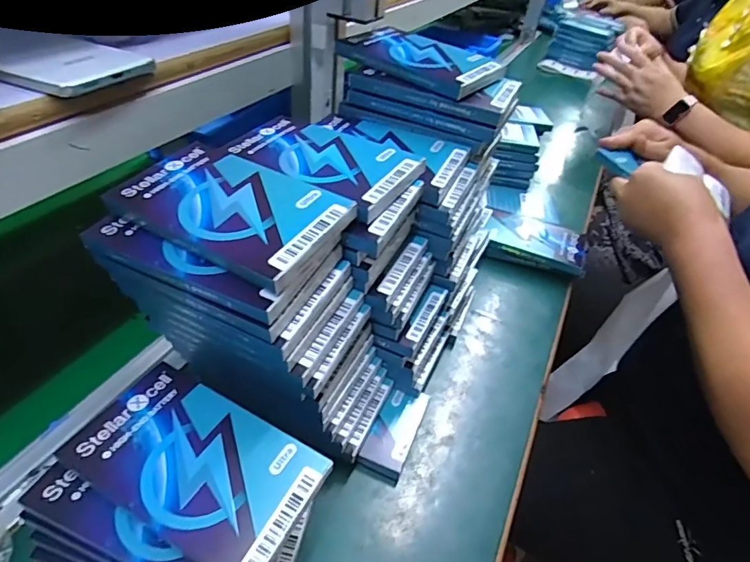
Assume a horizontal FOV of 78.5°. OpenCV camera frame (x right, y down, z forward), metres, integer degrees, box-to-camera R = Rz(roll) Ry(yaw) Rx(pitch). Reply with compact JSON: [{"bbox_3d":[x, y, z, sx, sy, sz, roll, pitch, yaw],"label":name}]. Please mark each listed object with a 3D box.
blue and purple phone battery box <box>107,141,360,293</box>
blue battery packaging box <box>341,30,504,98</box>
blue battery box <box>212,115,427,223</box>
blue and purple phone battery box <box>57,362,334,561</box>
[{"bbox_3d":[-0.086,-0.044,0.280,0.132,0.018,0.081,28,52,22],"label":"blue and purple phone battery box"},{"bbox_3d":[0.040,-0.195,0.402,0.129,0.016,0.072,28,46,23],"label":"blue battery packaging box"},{"bbox_3d":[-0.039,-0.089,0.328,0.132,0.013,0.083,26,45,21],"label":"blue battery box"},{"bbox_3d":[-0.100,0.105,0.263,0.131,0.017,0.077,22,44,17],"label":"blue and purple phone battery box"}]

